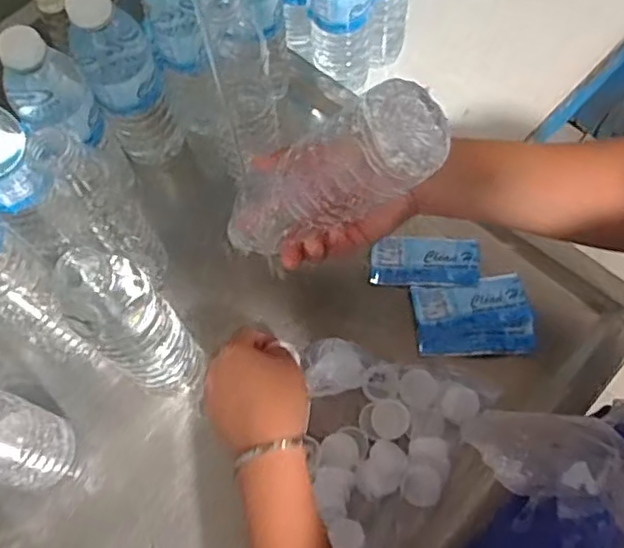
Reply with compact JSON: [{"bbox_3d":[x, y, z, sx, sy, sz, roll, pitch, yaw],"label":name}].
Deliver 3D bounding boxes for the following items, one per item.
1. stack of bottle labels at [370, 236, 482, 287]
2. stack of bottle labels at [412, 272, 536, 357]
[{"bbox_3d":[0.104,-0.011,0.580,0.098,0.006,0.047,3,66,4],"label":"stack of bottle labels"},{"bbox_3d":[0.145,0.037,0.563,0.102,0.007,0.073,-3,65,1],"label":"stack of bottle labels"}]

